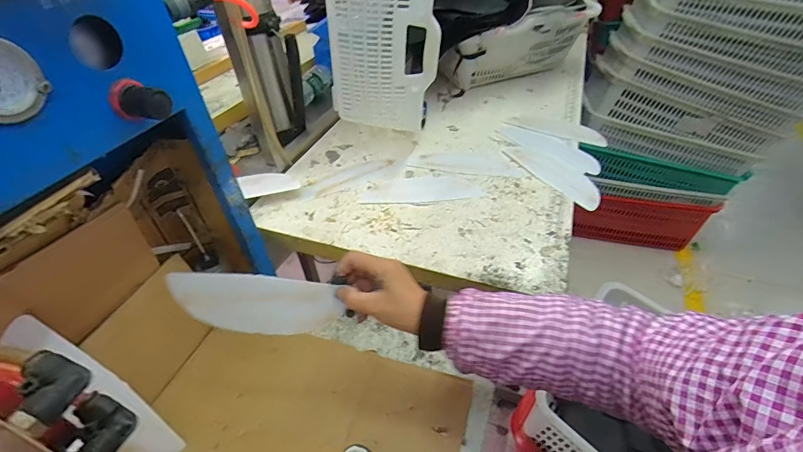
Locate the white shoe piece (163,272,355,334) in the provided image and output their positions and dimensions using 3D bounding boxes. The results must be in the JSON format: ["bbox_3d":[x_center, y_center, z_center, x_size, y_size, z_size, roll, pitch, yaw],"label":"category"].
[{"bbox_3d":[-0.171,0.092,0.456,0.195,0.072,0.007,5,14,1],"label":"white shoe piece"}]

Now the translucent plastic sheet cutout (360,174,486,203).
[{"bbox_3d":[0.037,-0.069,0.709,0.210,0.005,0.086,0,42,5],"label":"translucent plastic sheet cutout"}]

